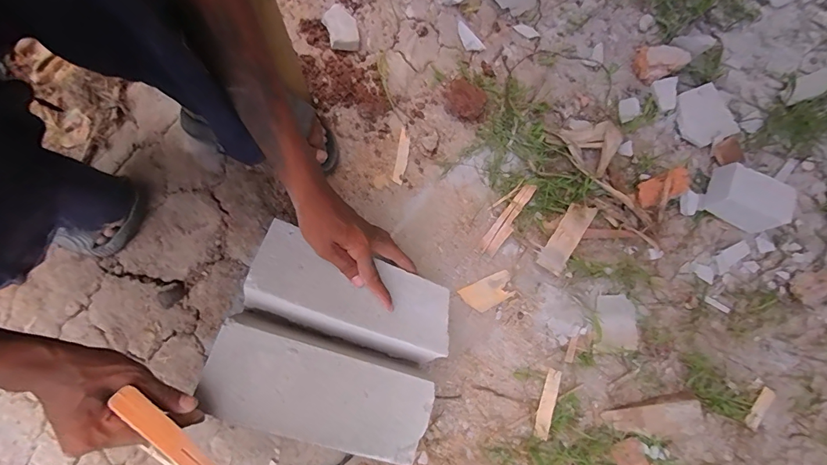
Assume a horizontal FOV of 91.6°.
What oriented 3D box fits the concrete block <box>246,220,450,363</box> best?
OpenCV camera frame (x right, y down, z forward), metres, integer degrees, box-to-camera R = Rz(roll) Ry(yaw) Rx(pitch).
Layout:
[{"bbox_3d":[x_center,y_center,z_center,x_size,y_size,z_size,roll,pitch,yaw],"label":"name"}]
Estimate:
[{"bbox_3d":[-0.084,0.086,0.531,0.254,0.102,0.108,23,77,-14],"label":"concrete block"}]

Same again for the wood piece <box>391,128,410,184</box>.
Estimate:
[{"bbox_3d":[-0.019,-0.127,0.666,0.018,0.004,0.098,10,83,2],"label":"wood piece"}]

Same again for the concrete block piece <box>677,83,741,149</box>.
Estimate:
[{"bbox_3d":[0.501,-0.201,0.697,0.087,0.028,0.095,-23,83,-2],"label":"concrete block piece"}]

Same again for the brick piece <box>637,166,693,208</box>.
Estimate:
[{"bbox_3d":[0.406,-0.072,0.664,0.088,0.043,0.046,-20,82,-7],"label":"brick piece"}]

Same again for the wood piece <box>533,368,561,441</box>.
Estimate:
[{"bbox_3d":[0.209,0.266,0.624,0.024,0.008,0.103,20,83,4],"label":"wood piece"}]

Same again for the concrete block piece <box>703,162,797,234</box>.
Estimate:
[{"bbox_3d":[0.536,-0.053,0.645,0.111,0.057,0.077,28,80,4],"label":"concrete block piece"}]

